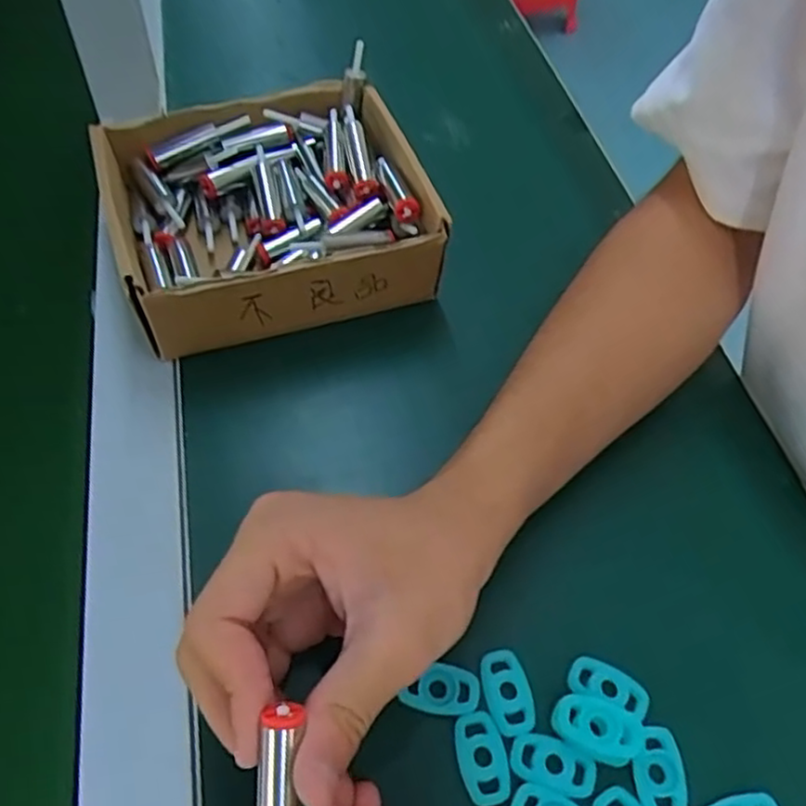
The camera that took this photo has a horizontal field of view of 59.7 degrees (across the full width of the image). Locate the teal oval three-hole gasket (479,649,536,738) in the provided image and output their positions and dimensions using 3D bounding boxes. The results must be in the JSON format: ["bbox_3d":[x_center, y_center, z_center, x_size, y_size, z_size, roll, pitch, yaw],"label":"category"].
[{"bbox_3d":[0.042,0.115,0.282,0.019,0.004,0.032,-6,55,-10],"label":"teal oval three-hole gasket"}]

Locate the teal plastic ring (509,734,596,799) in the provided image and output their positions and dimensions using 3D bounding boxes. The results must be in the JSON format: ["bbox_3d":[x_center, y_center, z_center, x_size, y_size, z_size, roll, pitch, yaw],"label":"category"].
[{"bbox_3d":[0.057,0.137,0.267,0.032,0.004,0.018,15,55,5],"label":"teal plastic ring"}]

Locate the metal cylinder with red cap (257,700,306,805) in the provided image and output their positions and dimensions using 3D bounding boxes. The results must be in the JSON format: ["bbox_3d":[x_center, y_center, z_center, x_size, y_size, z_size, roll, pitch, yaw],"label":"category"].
[{"bbox_3d":[-0.037,0.112,0.213,0.011,0.009,0.038,2,90,-4],"label":"metal cylinder with red cap"}]

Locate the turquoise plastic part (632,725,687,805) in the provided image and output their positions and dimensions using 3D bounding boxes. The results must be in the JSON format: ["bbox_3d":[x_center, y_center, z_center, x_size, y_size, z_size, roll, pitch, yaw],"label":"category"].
[{"bbox_3d":[0.097,0.140,0.267,0.018,0.005,0.032,2,54,-4],"label":"turquoise plastic part"}]

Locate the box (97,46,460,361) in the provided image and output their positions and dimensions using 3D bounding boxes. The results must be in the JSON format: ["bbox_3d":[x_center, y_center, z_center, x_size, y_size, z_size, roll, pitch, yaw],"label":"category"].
[{"bbox_3d":[-0.075,-0.110,0.403,0.172,0.058,0.150,-16,58,-16],"label":"box"}]

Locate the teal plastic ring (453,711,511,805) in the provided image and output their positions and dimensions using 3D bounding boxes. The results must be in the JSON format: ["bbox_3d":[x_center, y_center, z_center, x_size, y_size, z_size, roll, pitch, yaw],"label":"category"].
[{"bbox_3d":[0.030,0.135,0.267,0.018,0.004,0.031,-10,56,-12],"label":"teal plastic ring"}]

